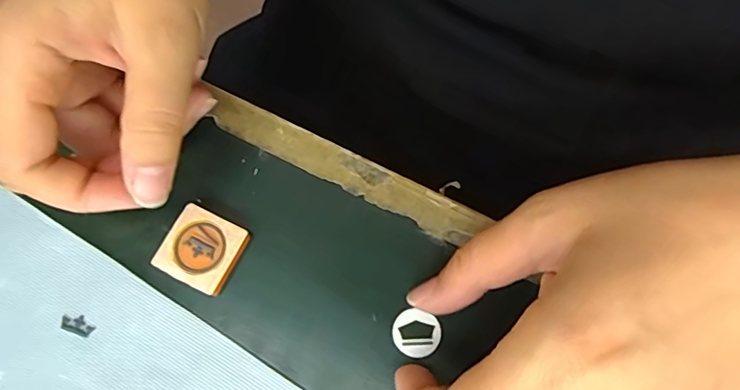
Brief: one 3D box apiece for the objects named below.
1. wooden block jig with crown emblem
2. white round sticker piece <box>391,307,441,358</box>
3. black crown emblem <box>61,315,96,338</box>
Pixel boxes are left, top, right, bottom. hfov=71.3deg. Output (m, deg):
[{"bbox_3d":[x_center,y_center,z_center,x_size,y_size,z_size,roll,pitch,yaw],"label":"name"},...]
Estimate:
[{"bbox_3d":[-0.068,0.022,0.211,0.031,0.006,0.029,24,74,10],"label":"wooden block jig with crown emblem"},{"bbox_3d":[0.018,0.053,0.199,0.018,0.004,0.017,-1,70,2],"label":"white round sticker piece"},{"bbox_3d":[-0.117,0.051,0.204,0.013,0.004,0.007,14,71,7],"label":"black crown emblem"}]

